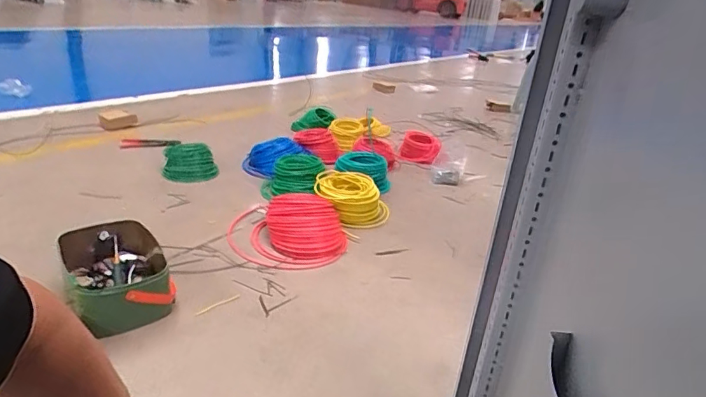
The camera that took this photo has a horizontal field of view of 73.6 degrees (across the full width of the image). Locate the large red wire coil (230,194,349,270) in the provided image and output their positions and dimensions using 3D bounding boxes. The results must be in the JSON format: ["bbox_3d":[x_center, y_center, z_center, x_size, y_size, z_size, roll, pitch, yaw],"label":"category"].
[{"bbox_3d":[-0.211,0.089,1.504,0.388,0.129,0.305,10,24,7],"label":"large red wire coil"}]

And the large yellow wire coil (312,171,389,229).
[{"bbox_3d":[-0.004,0.007,1.686,0.268,0.141,0.172,8,25,6],"label":"large yellow wire coil"}]

